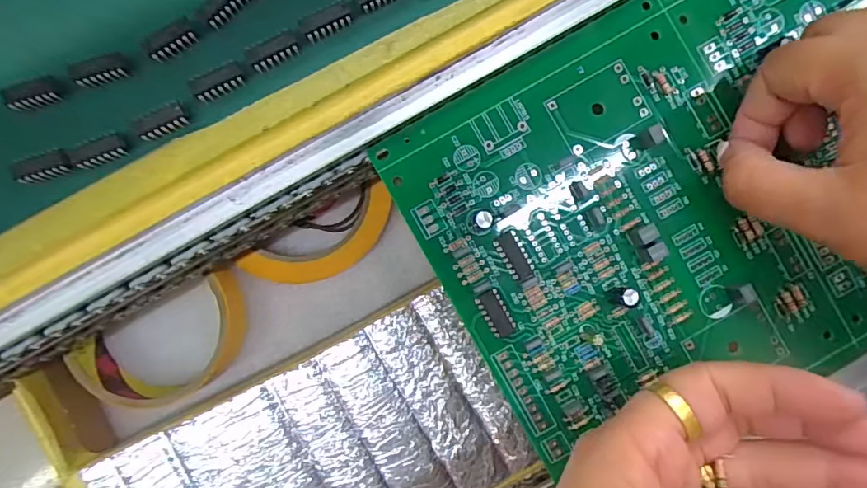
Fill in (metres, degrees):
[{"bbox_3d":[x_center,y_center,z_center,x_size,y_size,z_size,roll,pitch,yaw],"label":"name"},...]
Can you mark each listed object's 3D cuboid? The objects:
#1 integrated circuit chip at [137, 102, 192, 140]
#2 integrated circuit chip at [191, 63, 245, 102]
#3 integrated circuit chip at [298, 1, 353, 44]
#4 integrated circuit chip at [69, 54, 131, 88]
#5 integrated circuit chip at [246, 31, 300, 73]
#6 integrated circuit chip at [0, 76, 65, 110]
[{"bbox_3d":[-0.098,-0.045,0.176,0.018,0.004,0.009,-22,89,-1],"label":"integrated circuit chip"},{"bbox_3d":[-0.077,-0.058,0.176,0.018,0.004,0.007,-24,89,-1],"label":"integrated circuit chip"},{"bbox_3d":[-0.039,-0.080,0.177,0.019,0.005,0.007,-25,89,-1],"label":"integrated circuit chip"},{"bbox_3d":[-0.120,-0.062,0.177,0.019,0.005,0.007,-12,89,-1],"label":"integrated circuit chip"},{"bbox_3d":[-0.058,-0.069,0.175,0.018,0.004,0.008,-26,89,-1],"label":"integrated circuit chip"},{"bbox_3d":[-0.143,-0.054,0.174,0.018,0.005,0.007,-12,89,-1],"label":"integrated circuit chip"}]

